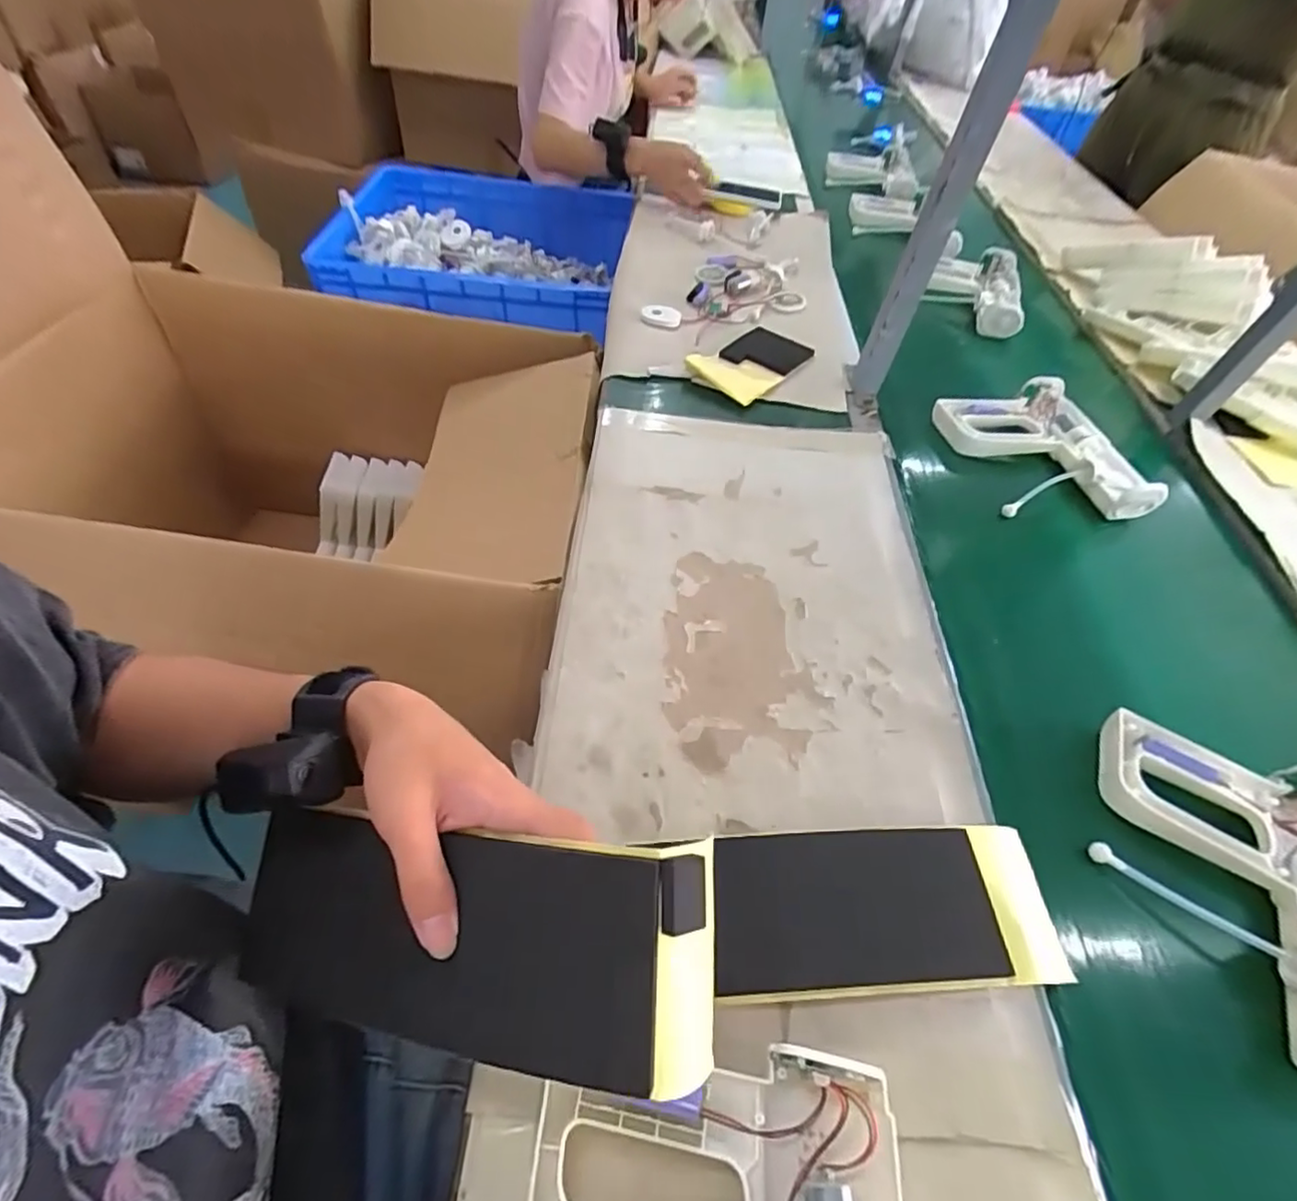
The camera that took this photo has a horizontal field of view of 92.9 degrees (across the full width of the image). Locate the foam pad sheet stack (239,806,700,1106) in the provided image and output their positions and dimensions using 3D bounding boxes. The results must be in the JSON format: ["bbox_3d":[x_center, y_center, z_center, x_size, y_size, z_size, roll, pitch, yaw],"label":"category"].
[{"bbox_3d":[-0.088,0.158,0.290,0.232,0.025,0.094,-2,70,14],"label":"foam pad sheet stack"}]

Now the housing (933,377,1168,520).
[{"bbox_3d":[0.468,-0.178,0.728,0.177,0.042,0.215,-8,54,-12],"label":"housing"}]

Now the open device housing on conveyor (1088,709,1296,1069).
[{"bbox_3d":[0.424,0.199,0.439,0.190,0.044,0.221,24,54,13],"label":"open device housing on conveyor"}]

